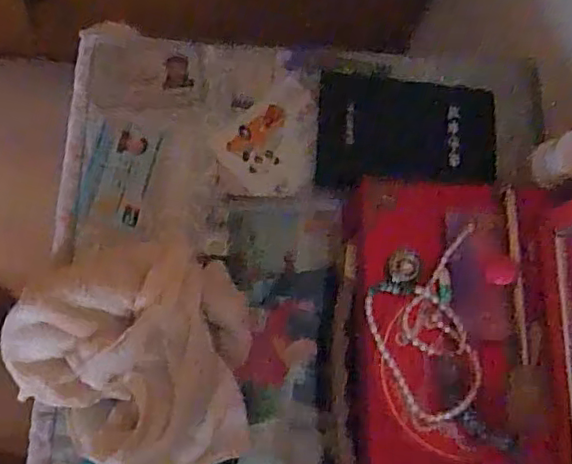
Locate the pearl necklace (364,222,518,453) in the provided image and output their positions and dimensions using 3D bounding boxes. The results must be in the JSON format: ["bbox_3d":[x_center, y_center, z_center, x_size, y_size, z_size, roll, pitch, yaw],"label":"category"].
[{"bbox_3d":[0.092,0.069,0.382,0.075,0.016,0.129,-4,75,-6],"label":"pearl necklace"}]

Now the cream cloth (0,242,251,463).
[{"bbox_3d":[-0.100,0.090,0.413,0.157,0.068,0.164,-23,78,-11],"label":"cream cloth"}]

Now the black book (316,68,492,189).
[{"bbox_3d":[0.099,-0.080,0.507,0.142,0.017,0.100,7,74,-3],"label":"black book"}]

